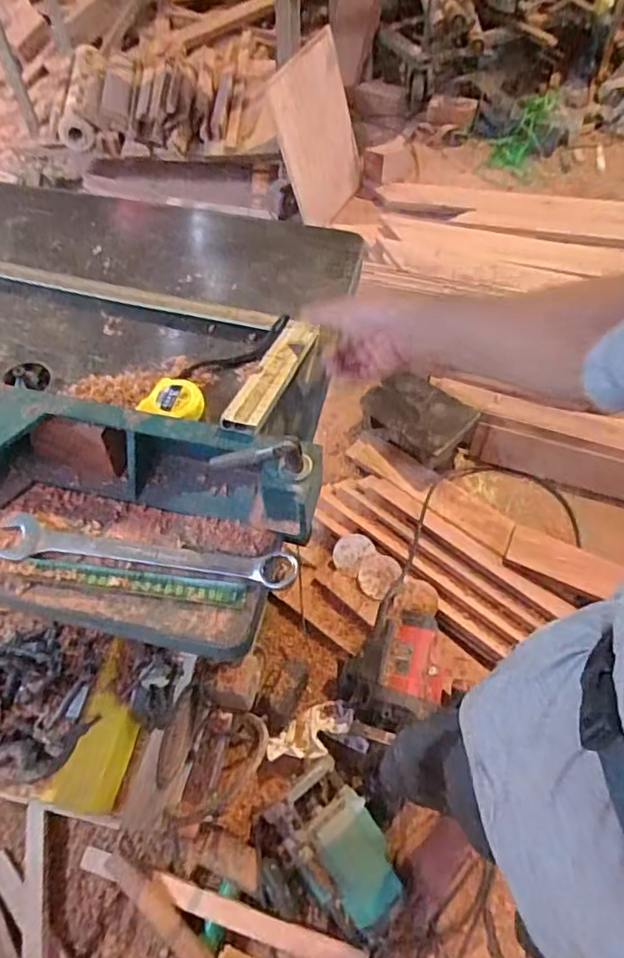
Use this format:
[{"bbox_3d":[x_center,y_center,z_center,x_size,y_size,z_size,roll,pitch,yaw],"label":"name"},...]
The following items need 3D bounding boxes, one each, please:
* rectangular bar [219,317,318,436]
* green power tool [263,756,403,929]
[{"bbox_3d":[-0.037,-0.110,0.596,0.038,0.010,0.206,17,42,7],"label":"rectangular bar"},{"bbox_3d":[0.052,0.661,1.069,0.156,0.129,0.246,-33,64,-21],"label":"green power tool"}]

